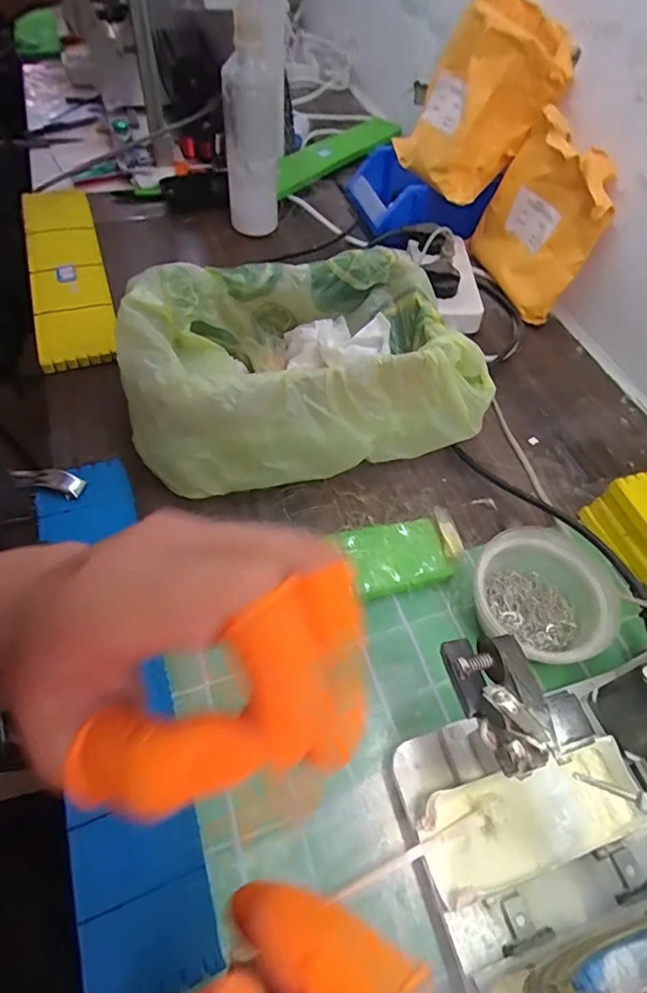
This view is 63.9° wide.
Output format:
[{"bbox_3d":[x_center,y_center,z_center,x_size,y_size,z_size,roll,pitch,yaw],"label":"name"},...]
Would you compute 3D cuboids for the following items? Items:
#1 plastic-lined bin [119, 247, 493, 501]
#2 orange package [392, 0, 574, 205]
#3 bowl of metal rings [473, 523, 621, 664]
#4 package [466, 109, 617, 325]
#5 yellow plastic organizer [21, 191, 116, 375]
[{"bbox_3d":[-0.015,-0.108,0.467,0.288,0.124,0.159,-7,57,-9],"label":"plastic-lined bin"},{"bbox_3d":[0.176,-0.455,0.607,0.054,0.196,0.148,-26,78,-46],"label":"orange package"},{"bbox_3d":[0.160,0.076,0.388,0.095,0.053,0.098,2,56,-3],"label":"bowl of metal rings"},{"bbox_3d":[0.244,-0.323,0.601,0.043,0.177,0.171,-12,56,-25],"label":"package"},{"bbox_3d":[-0.315,-0.282,0.634,0.084,0.030,0.352,-16,56,-13],"label":"yellow plastic organizer"}]

